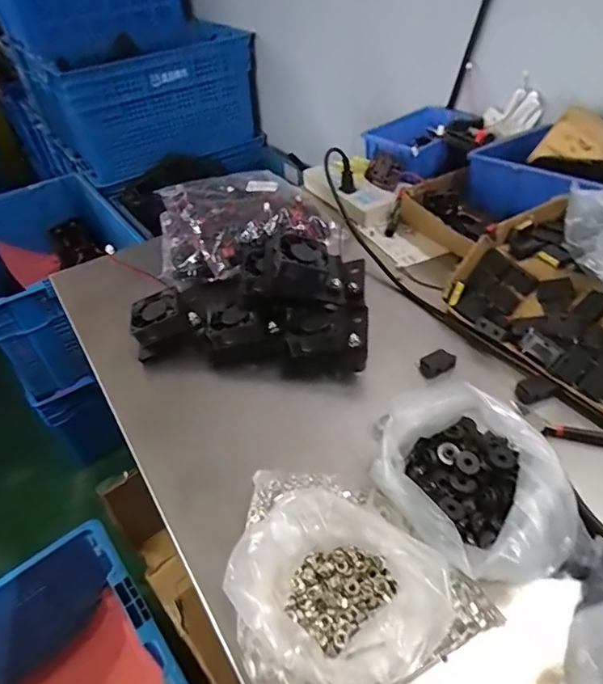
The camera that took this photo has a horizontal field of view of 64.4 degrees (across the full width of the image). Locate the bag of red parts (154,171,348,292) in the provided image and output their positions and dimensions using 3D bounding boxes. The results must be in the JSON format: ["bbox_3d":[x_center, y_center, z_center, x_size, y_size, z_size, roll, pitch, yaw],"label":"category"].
[{"bbox_3d":[-0.079,-0.165,0.655,0.240,0.071,0.193,-11,43,-6],"label":"bag of red parts"}]

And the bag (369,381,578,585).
[{"bbox_3d":[0.133,0.109,0.369,0.125,0.097,0.146,-30,48,-25],"label":"bag"}]

